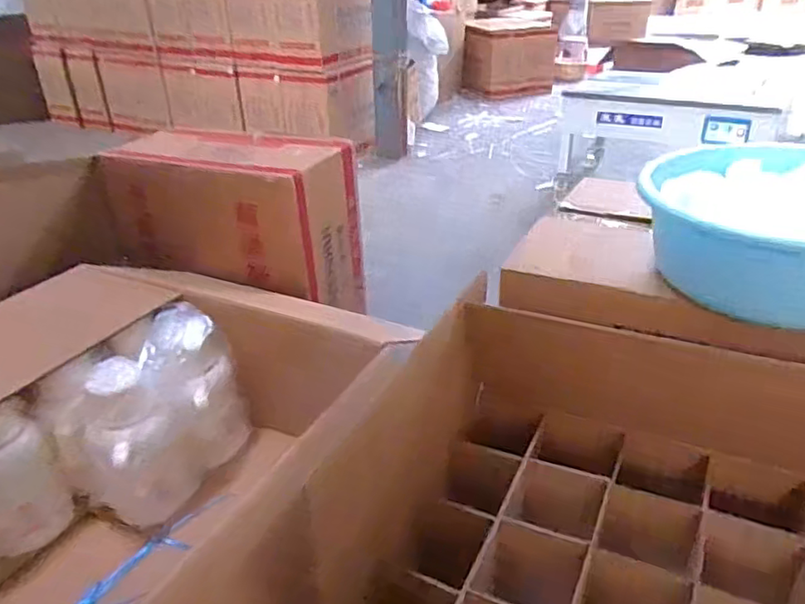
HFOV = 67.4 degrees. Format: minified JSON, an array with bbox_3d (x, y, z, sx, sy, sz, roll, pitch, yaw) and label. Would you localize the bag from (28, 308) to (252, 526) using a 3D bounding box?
[{"bbox_3d":[-0.399,0.189,0.977,0.170,0.279,0.258,12,33,22],"label":"bag"}]

